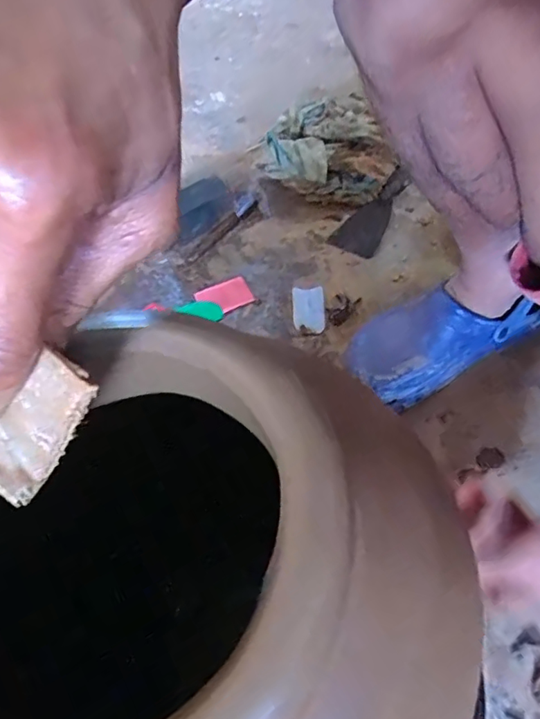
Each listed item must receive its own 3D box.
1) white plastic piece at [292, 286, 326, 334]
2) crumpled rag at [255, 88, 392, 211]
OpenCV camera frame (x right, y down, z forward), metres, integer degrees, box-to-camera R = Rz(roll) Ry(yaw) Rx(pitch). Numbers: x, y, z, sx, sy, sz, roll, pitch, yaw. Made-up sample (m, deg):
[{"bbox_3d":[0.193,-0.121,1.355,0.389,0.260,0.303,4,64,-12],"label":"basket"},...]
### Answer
[{"bbox_3d":[0.050,-0.066,0.695,0.040,0.009,0.072,-3,53,4],"label":"white plastic piece"},{"bbox_3d":[0.085,-0.329,0.832,0.190,0.081,0.180,1,53,7],"label":"crumpled rag"}]

